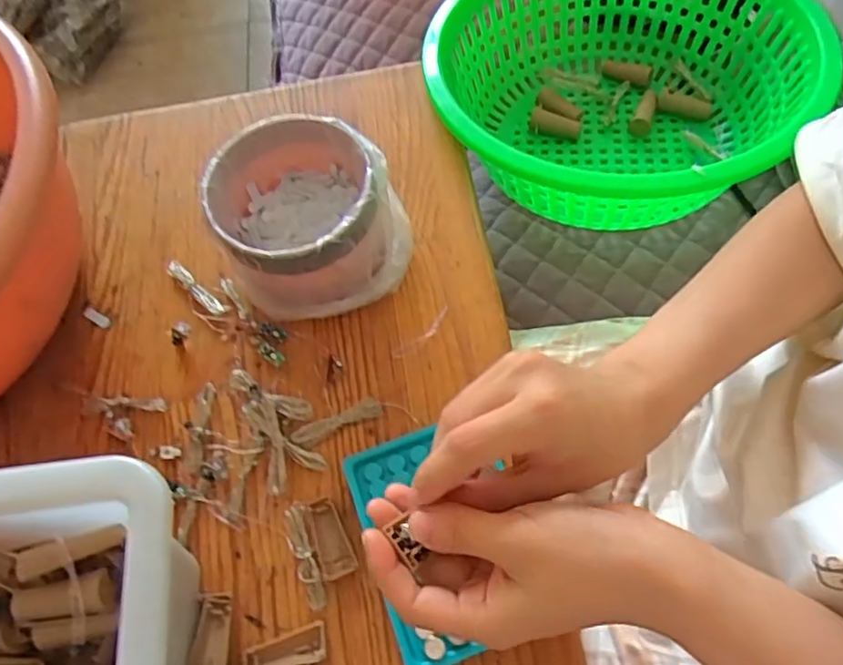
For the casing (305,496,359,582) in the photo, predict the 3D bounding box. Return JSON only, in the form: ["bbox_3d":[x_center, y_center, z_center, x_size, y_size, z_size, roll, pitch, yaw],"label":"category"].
[{"bbox_3d":[-0.059,0.130,0.402,0.022,0.008,0.050,-21,64,-7],"label":"casing"}]

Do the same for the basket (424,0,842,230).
[{"bbox_3d":[0.169,-0.216,0.571,0.315,0.130,0.306,-1,64,3],"label":"basket"}]

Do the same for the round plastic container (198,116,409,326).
[{"bbox_3d":[-0.078,-0.083,0.451,0.131,0.075,0.120,-10,63,-1],"label":"round plastic container"}]

